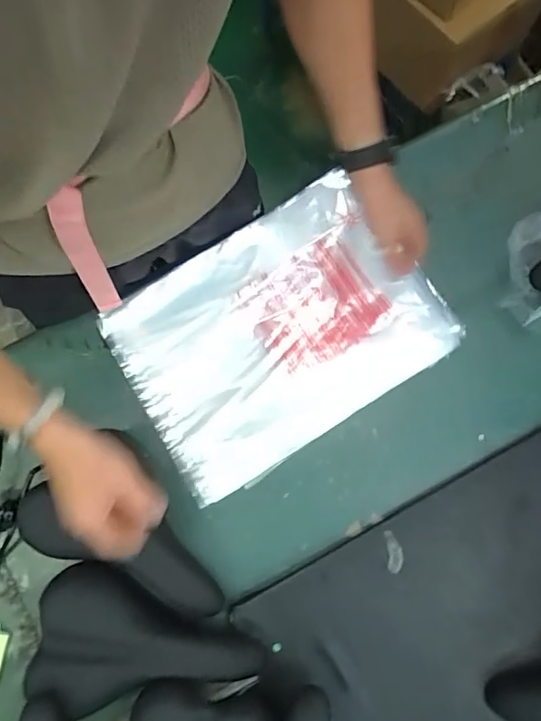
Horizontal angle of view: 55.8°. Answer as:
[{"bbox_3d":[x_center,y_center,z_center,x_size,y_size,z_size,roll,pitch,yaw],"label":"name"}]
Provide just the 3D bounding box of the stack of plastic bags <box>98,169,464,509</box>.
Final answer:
[{"bbox_3d":[0.009,-0.043,0.712,0.411,0.032,0.301,-33,79,-7],"label":"stack of plastic bags"}]

